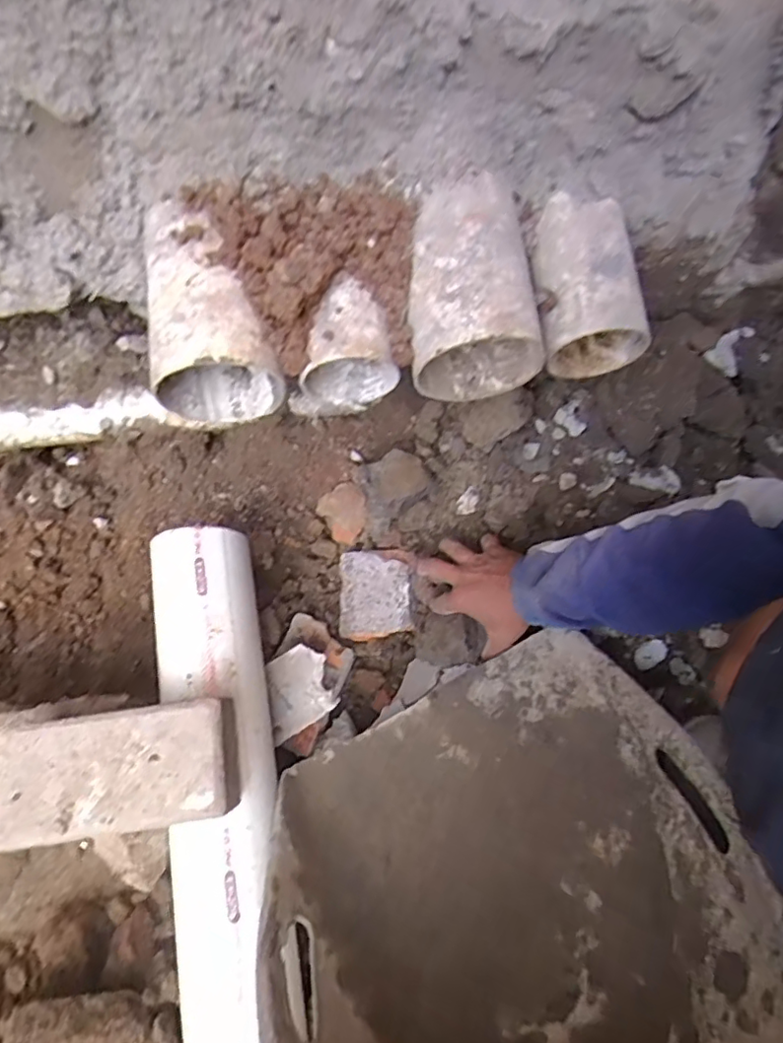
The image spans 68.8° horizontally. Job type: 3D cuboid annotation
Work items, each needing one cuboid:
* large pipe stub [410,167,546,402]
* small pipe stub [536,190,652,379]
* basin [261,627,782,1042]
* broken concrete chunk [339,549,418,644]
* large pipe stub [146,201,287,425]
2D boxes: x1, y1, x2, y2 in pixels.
[{"bbox_3d":[0.075,-0.205,0.523,0.112,0.119,0.161,0,74,2],"label":"large pipe stub"},{"bbox_3d":[0.180,-0.219,0.538,0.091,0.095,0.141,-5,74,0],"label":"small pipe stub"},{"bbox_3d":[0.078,0.291,0.463,0.384,0.148,0.385,-14,50,17],"label":"basin"},{"bbox_3d":[-0.017,0.099,0.775,0.098,0.040,0.114,-7,75,20],"label":"broken concrete chunk"},{"bbox_3d":[-0.172,-0.180,0.518,0.104,0.118,0.162,-19,74,-4],"label":"large pipe stub"}]

